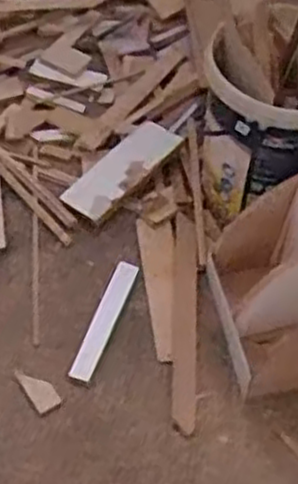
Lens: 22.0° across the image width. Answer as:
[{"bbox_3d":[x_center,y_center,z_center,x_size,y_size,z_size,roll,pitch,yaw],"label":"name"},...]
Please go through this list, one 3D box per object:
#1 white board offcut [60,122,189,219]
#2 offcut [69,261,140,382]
[{"bbox_3d":[-0.055,-0.164,1.684,0.098,0.020,0.282,43,72,8],"label":"white board offcut"},{"bbox_3d":[-0.085,0.151,1.517,0.042,0.030,0.265,20,62,10],"label":"offcut"}]

